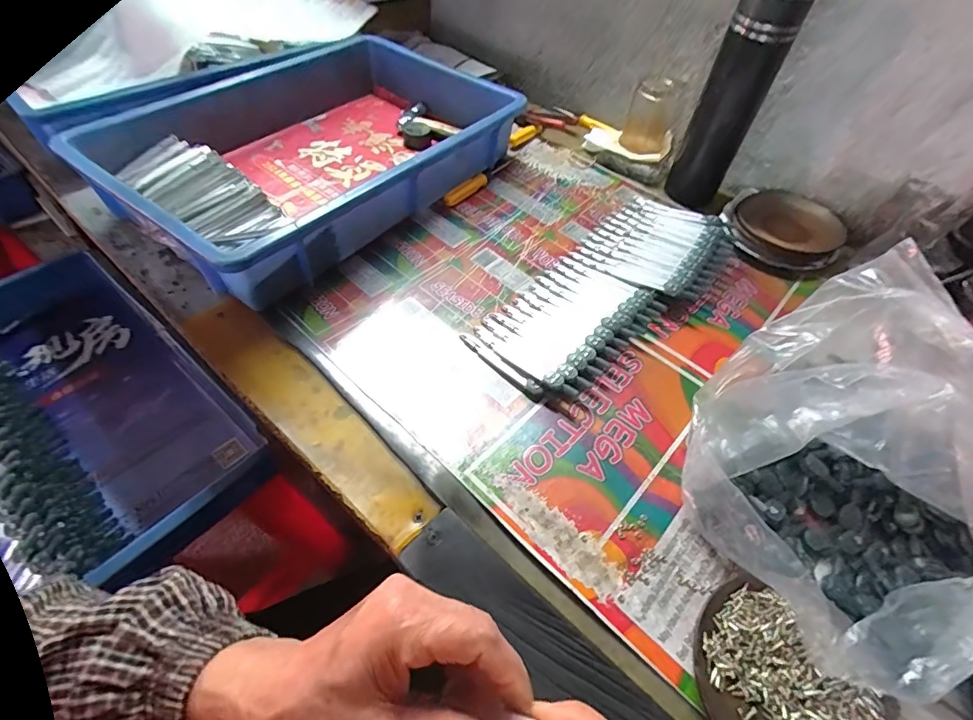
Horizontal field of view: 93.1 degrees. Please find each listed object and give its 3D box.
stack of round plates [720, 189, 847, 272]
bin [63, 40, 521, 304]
[{"bbox_3d":[0.348,-0.154,0.546,0.127,0.024,0.138,35,58,19],"label":"stack of round plates"},{"bbox_3d":[-0.189,-0.256,0.543,0.303,0.083,0.432,35,58,19],"label":"bin"}]

